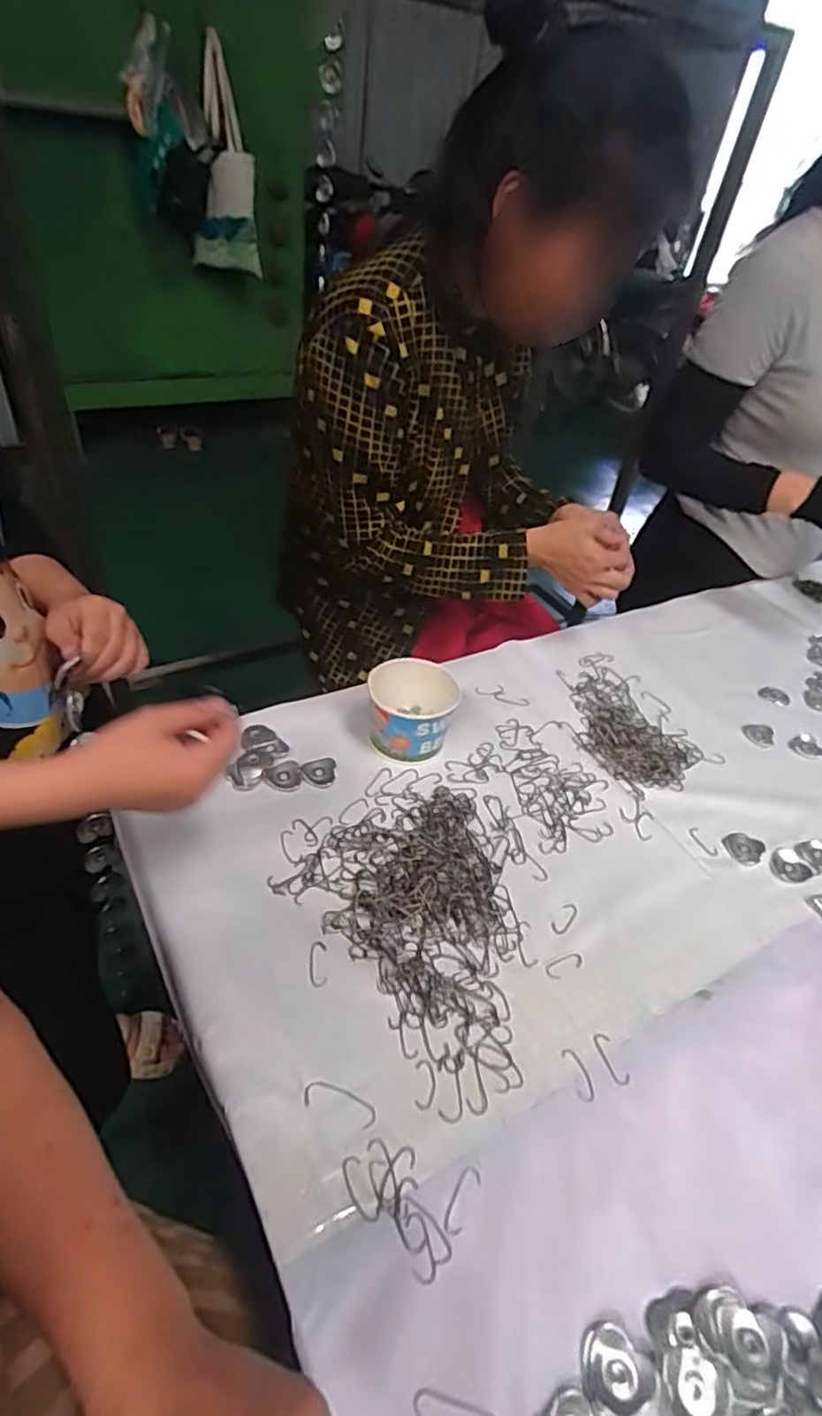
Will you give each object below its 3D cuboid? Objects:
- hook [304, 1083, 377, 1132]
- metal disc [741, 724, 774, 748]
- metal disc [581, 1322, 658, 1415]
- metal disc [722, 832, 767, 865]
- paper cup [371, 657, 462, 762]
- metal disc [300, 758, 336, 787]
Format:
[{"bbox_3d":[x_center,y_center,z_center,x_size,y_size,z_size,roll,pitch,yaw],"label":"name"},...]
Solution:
[{"bbox_3d":[-0.048,0.267,0.443,0.050,0.004,0.018,16,43,9],"label":"hook"},{"bbox_3d":[0.417,0.032,0.785,0.035,0.007,0.034,13,42,6],"label":"metal disc"},{"bbox_3d":[0.112,0.362,0.356,0.037,0.004,0.035,4,42,-4],"label":"metal disc"},{"bbox_3d":[0.330,0.138,0.650,0.037,0.004,0.039,4,42,-4],"label":"metal disc"},{"bbox_3d":[0.000,0.005,0.684,0.088,0.073,0.092,4,42,-4],"label":"paper cup"},{"bbox_3d":[-0.091,0.065,0.657,0.035,0.005,0.031,-11,45,-20],"label":"metal disc"}]

